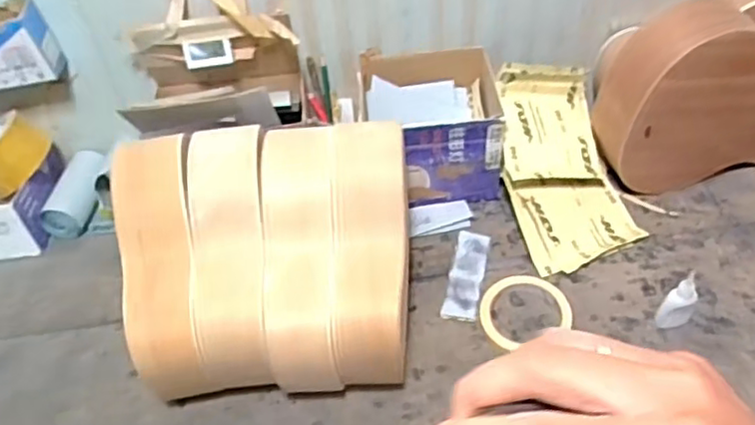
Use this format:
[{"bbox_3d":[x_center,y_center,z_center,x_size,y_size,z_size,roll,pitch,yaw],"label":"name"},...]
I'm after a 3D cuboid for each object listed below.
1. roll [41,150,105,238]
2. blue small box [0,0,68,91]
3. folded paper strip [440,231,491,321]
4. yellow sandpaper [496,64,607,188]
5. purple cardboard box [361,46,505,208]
[{"bbox_3d":[-0.413,-0.028,0.909,0.055,0.041,0.129,0,48,5],"label":"roll"},{"bbox_3d":[-0.452,-0.198,0.782,0.114,0.087,0.058,-13,49,-7],"label":"blue small box"},{"bbox_3d":[0.109,0.075,0.796,0.041,0.009,0.134,9,50,12],"label":"folded paper strip"},{"bbox_3d":[0.222,-0.121,0.855,0.125,0.075,0.183,-4,48,1],"label":"yellow sandpaper"},{"bbox_3d":[0.070,-0.115,0.872,0.170,0.128,0.167,-4,48,1],"label":"purple cardboard box"}]

